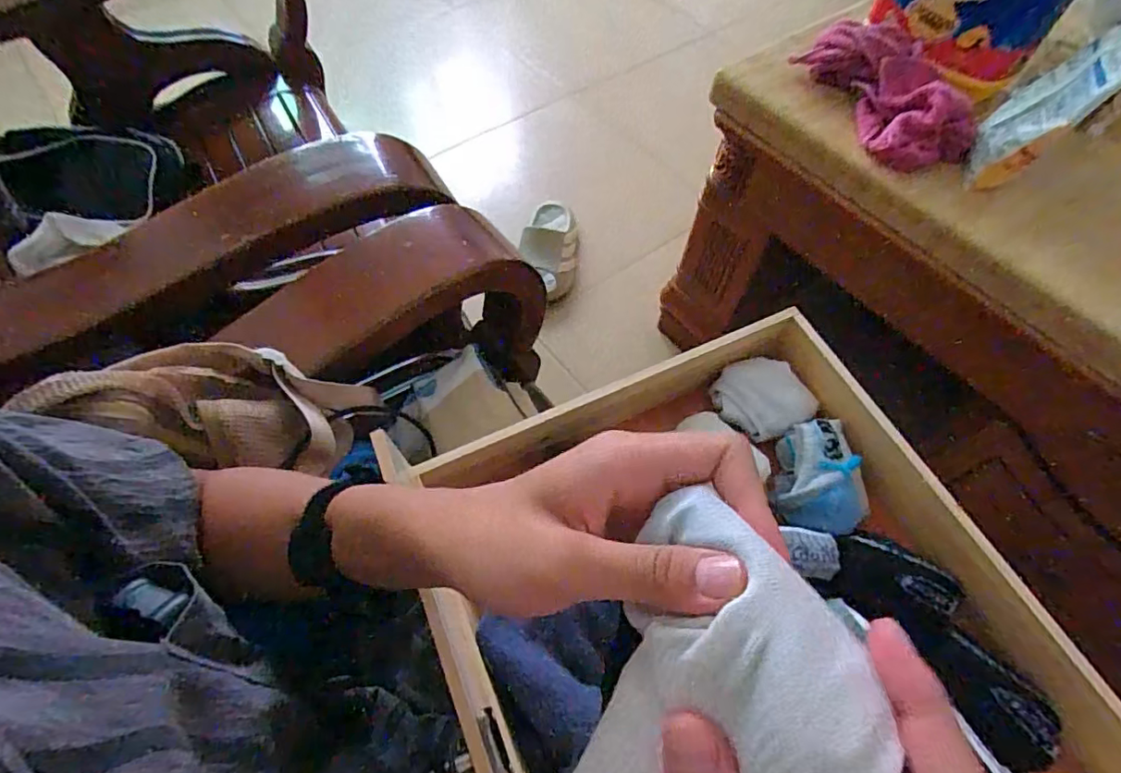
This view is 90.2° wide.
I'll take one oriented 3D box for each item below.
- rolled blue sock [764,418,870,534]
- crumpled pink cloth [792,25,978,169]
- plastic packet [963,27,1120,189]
[{"bbox_3d":[0.222,0.078,0.481,0.065,0.041,0.098,18,61,8],"label":"rolled blue sock"},{"bbox_3d":[0.418,-0.379,0.710,0.109,0.074,0.242,-15,62,-11],"label":"crumpled pink cloth"},{"bbox_3d":[0.533,-0.309,0.619,0.014,0.176,0.080,12,55,-30],"label":"plastic packet"}]

